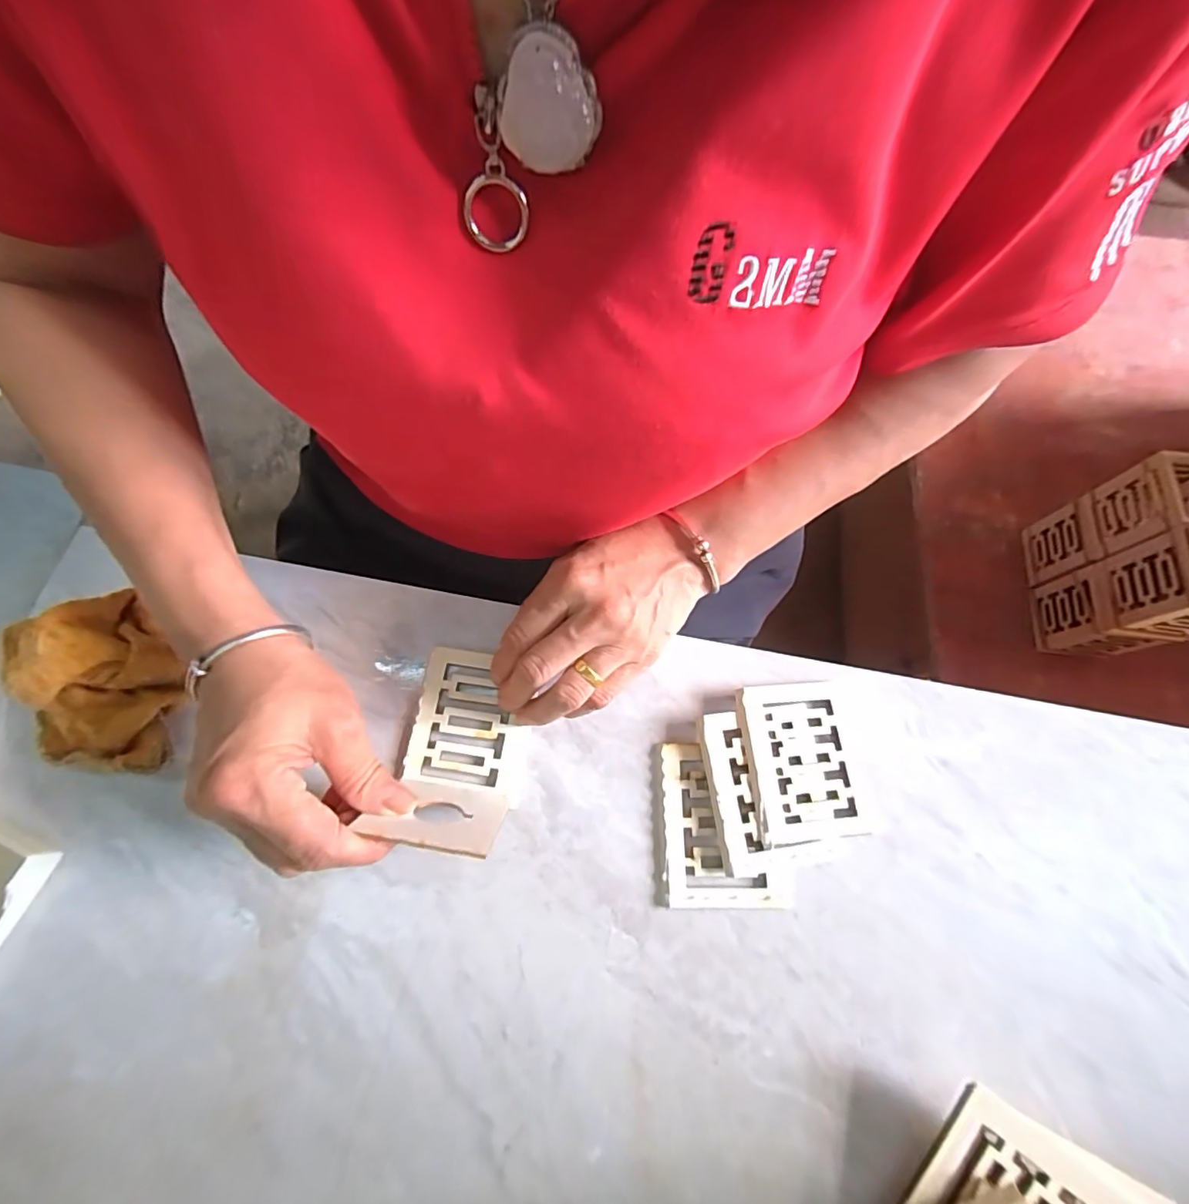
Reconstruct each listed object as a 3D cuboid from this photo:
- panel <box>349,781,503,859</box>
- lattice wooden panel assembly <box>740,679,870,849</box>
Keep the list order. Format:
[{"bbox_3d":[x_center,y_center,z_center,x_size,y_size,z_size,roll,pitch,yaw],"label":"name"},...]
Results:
[{"bbox_3d":[-0.075,0.103,0.256,0.059,0.060,0.008,10,93,-3],"label":"panel"},{"bbox_3d":[0.115,0.086,0.292,0.063,0.013,0.082,-3,70,-2],"label":"lattice wooden panel assembly"}]

